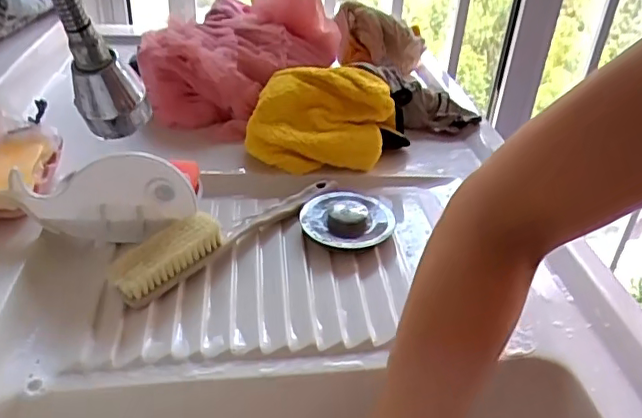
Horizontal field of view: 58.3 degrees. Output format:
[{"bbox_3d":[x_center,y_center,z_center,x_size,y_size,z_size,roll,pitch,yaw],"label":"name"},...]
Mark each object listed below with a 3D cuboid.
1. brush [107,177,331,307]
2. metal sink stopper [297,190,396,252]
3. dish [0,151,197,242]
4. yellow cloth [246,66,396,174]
[{"bbox_3d":[-0.078,0.010,0.496,0.043,0.035,0.216,30,40,34],"label":"brush"},{"bbox_3d":[0.024,0.009,0.518,0.078,0.026,0.087,7,32,4],"label":"metal sink stopper"},{"bbox_3d":[-0.179,-0.015,0.476,0.144,0.069,0.022,2,32,-5],"label":"dish"},{"bbox_3d":[-0.001,-0.093,0.591,0.143,0.080,0.085,10,33,9],"label":"yellow cloth"}]

